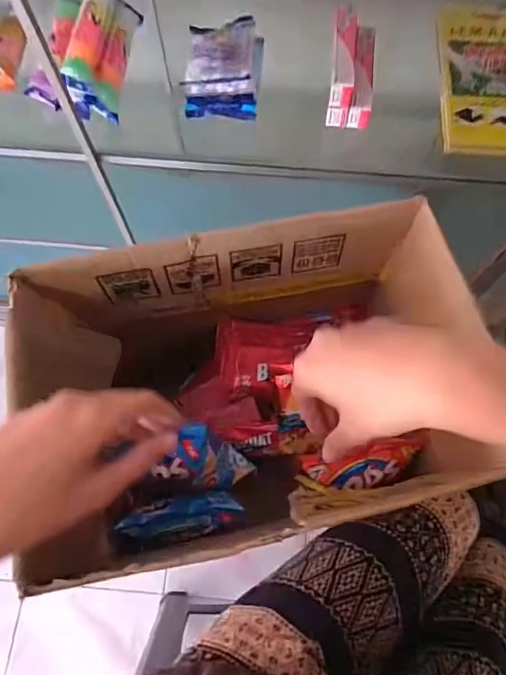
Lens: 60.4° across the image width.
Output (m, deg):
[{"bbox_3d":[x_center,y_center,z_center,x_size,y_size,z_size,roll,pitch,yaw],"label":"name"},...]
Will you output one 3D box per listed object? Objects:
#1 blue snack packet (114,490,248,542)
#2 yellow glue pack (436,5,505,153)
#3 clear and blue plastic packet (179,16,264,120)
[{"bbox_3d":[-0.071,0.183,0.445,0.121,0.020,0.040,-3,68,-16],"label":"blue snack packet"},{"bbox_3d":[0.335,-0.365,0.601,0.148,0.018,0.275,5,69,2],"label":"yellow glue pack"},{"bbox_3d":[-0.039,-0.378,0.602,0.097,0.047,0.153,4,68,2],"label":"clear and blue plastic packet"}]

